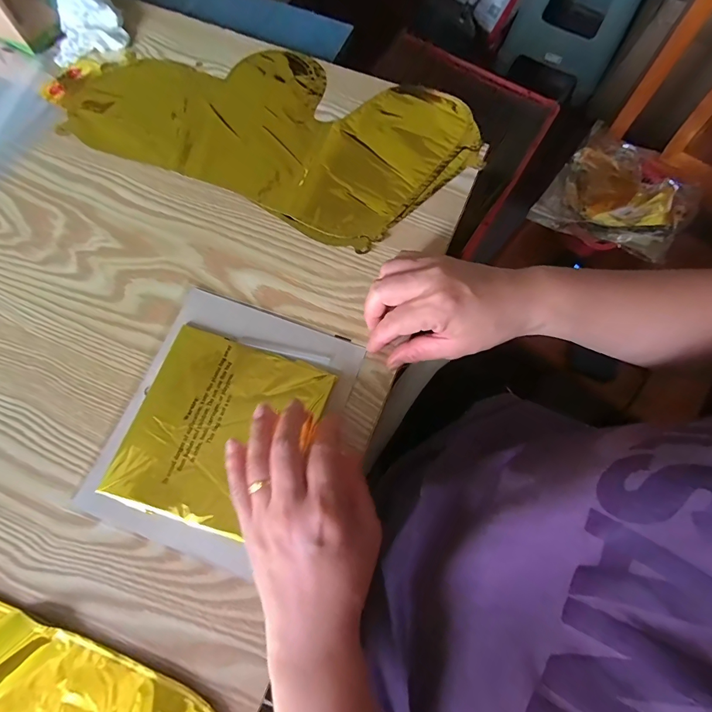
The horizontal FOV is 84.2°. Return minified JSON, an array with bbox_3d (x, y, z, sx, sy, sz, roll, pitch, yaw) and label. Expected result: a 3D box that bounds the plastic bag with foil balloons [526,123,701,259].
[{"bbox_3d":[0.472,-0.284,0.696,0.220,0.052,0.276,38,76,10],"label":"plastic bag with foil balloons"}]

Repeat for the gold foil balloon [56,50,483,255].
[{"bbox_3d":[-0.092,-0.242,0.408,0.408,0.009,0.207,20,72,6],"label":"gold foil balloon"}]

